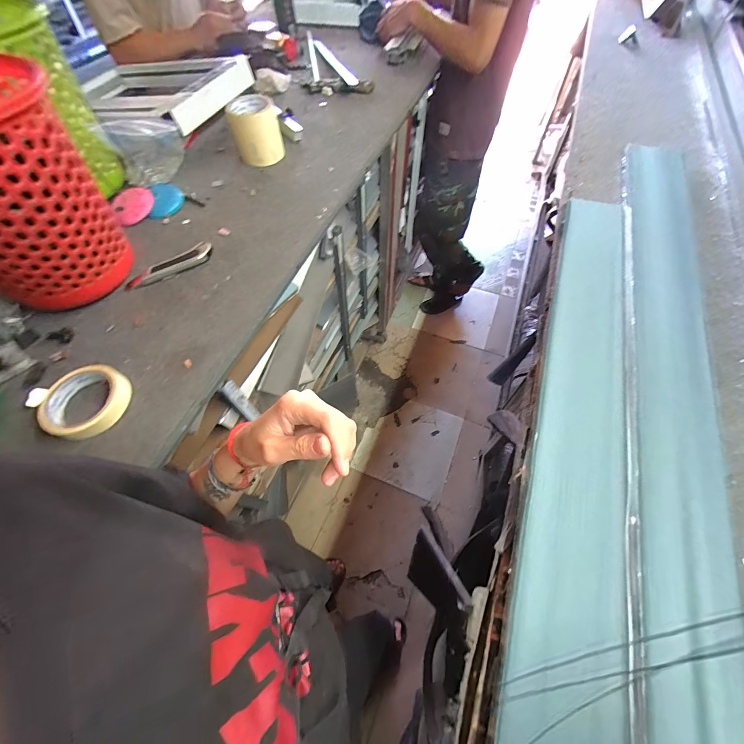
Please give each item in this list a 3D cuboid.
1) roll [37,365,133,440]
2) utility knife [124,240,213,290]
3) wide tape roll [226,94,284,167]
[{"bbox_3d":[-0.379,0.037,0.427,0.100,0.027,0.099,-1,60,2],"label":"roll"},{"bbox_3d":[-0.345,-0.179,0.552,0.150,0.021,0.034,-27,63,-13],"label":"utility knife"},{"bbox_3d":[-0.251,-0.519,0.696,0.094,0.092,0.107,-21,61,-9],"label":"wide tape roll"}]

